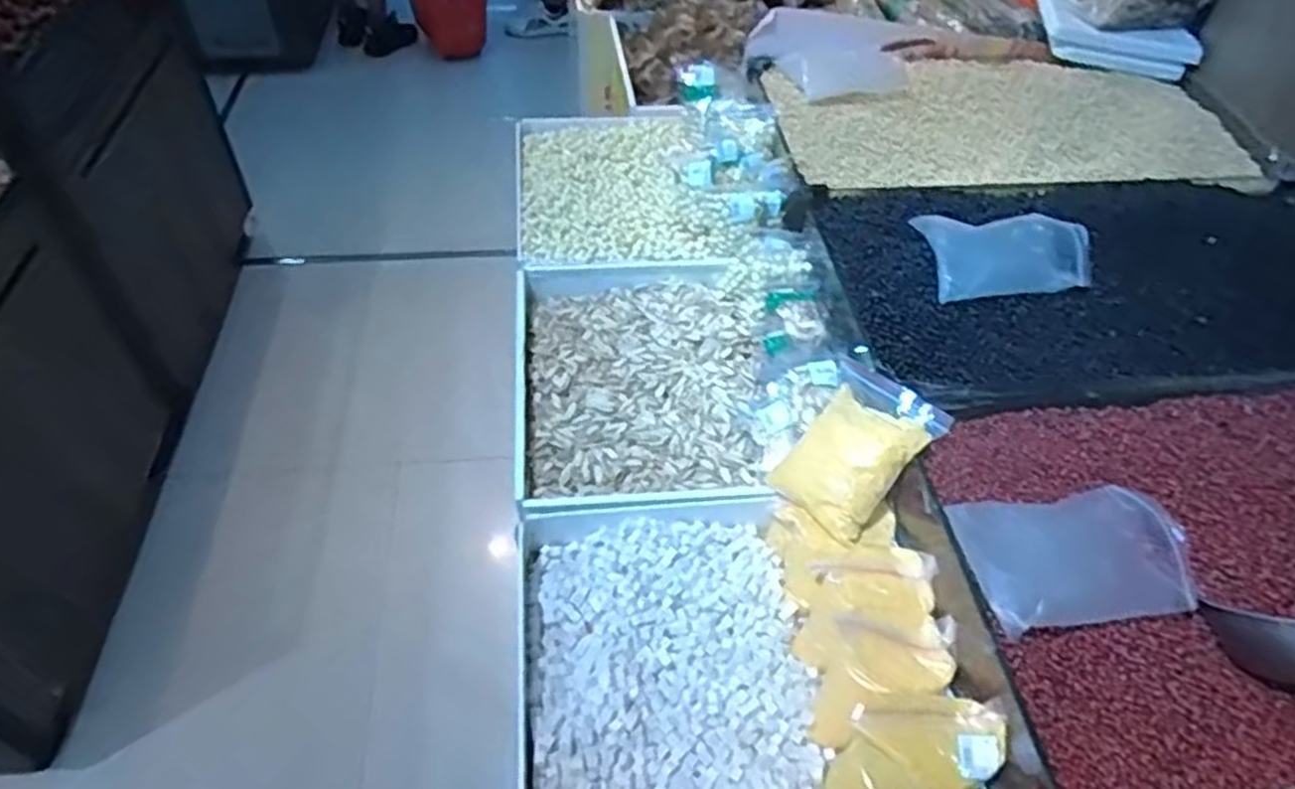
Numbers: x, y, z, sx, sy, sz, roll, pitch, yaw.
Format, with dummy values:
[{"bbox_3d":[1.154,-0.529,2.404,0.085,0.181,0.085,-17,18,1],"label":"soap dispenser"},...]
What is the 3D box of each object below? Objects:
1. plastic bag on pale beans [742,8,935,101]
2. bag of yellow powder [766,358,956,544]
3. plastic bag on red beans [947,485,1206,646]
[{"bbox_3d":[0.329,-0.586,1.338,0.259,0.058,0.211,-17,51,-18],"label":"plastic bag on pale beans"},{"bbox_3d":[0.219,0.054,0.865,0.064,0.167,0.148,23,14,-40],"label":"bag of yellow powder"},{"bbox_3d":[0.392,0.145,0.738,0.192,0.029,0.133,-5,49,-8],"label":"plastic bag on red beans"}]

